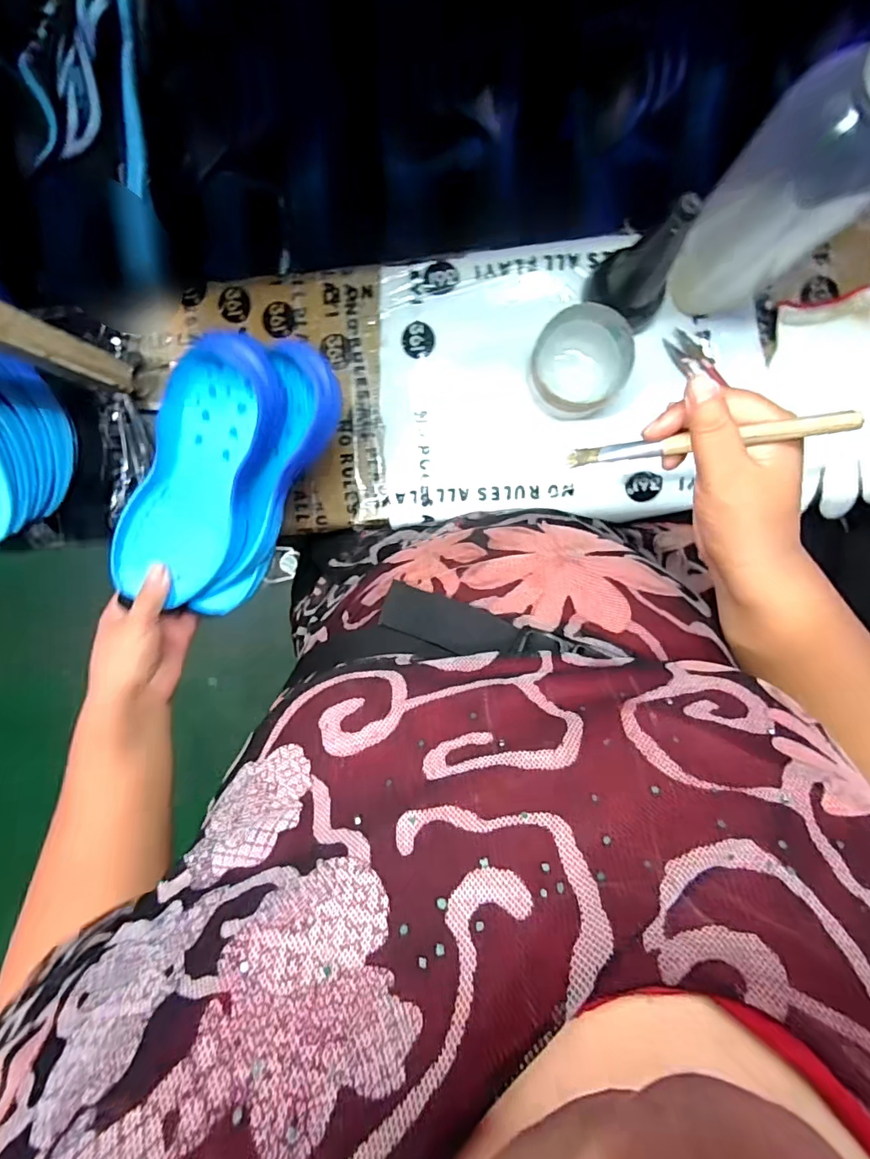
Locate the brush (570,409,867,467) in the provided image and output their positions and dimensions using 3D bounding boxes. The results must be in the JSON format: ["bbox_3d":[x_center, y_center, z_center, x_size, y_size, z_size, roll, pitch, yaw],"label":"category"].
[{"bbox_3d":[0.151,-0.081,0.296,0.150,0.007,0.011,1,96,38],"label":"brush"}]

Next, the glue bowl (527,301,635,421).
[{"bbox_3d":[0.124,-0.188,0.450,0.081,0.057,0.081,0,95,1],"label":"glue bowl"}]

